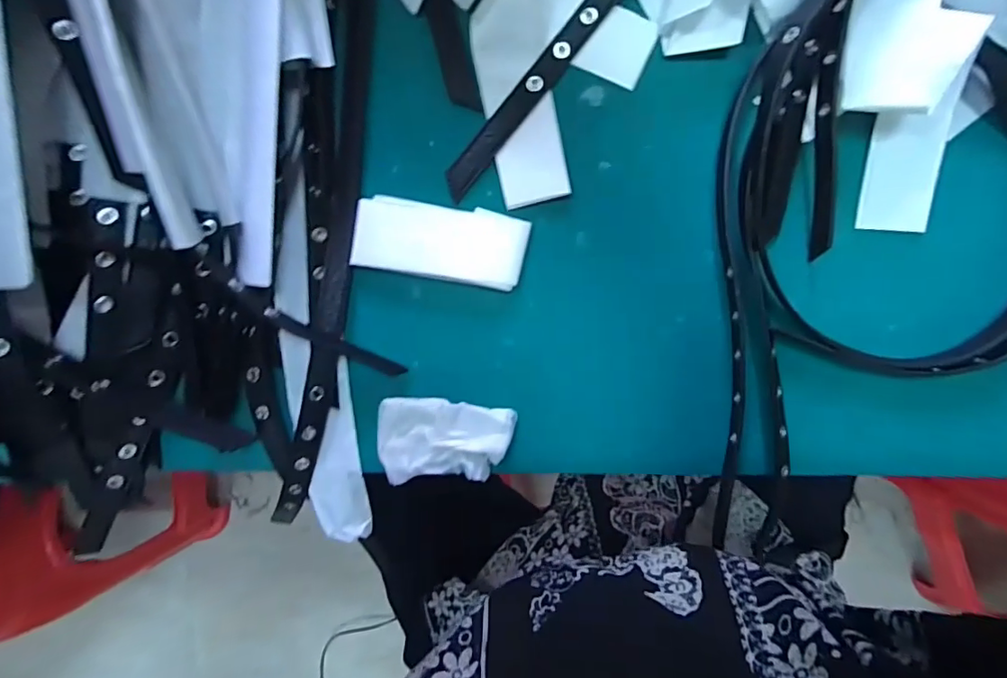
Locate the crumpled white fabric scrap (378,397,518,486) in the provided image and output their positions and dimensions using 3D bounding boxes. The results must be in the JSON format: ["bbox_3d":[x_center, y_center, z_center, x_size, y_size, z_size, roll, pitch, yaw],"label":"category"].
[{"bbox_3d":[-0.043,0.074,0.393,0.097,0.011,0.061,2,96,0],"label":"crumpled white fabric scrap"}]

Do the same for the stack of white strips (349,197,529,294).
[{"bbox_3d":[-0.045,-0.069,0.383,0.119,0.008,0.051,10,96,-1],"label":"stack of white strips"}]

